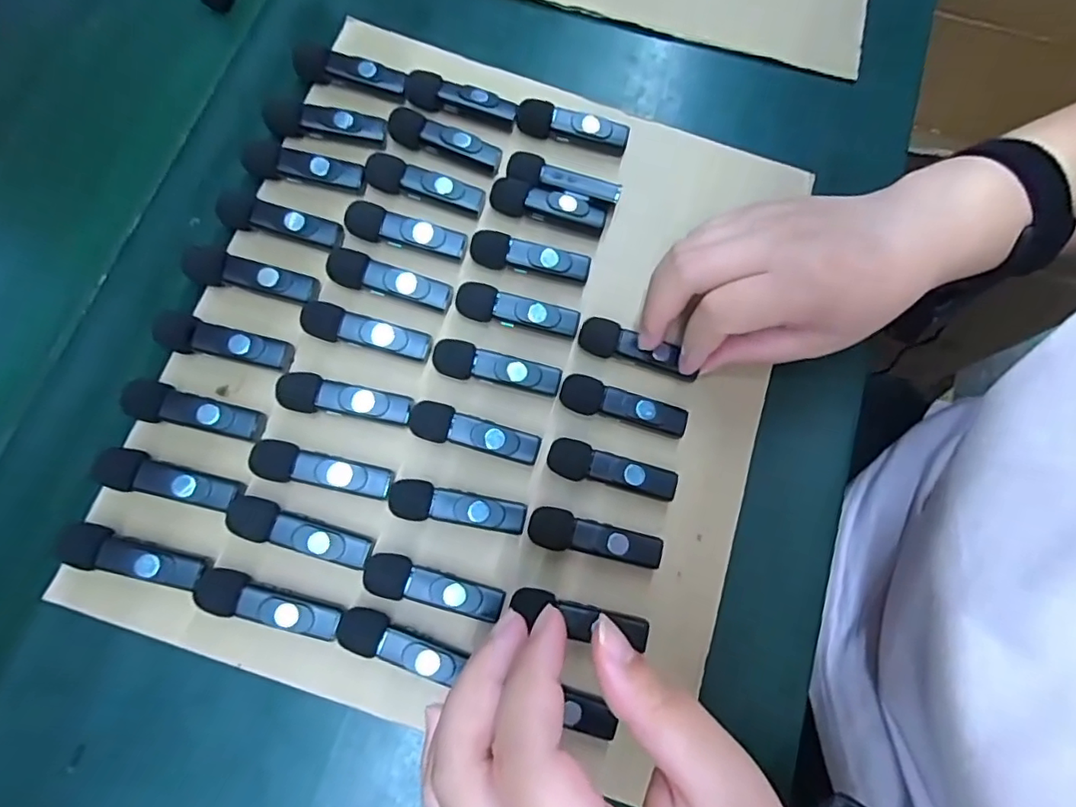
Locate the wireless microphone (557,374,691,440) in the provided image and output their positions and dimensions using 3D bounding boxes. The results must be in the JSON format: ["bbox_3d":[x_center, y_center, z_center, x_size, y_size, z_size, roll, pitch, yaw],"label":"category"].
[{"bbox_3d":[0.044,0.002,0.297,0.064,0.013,0.018,16,74,3],"label":"wireless microphone"}]

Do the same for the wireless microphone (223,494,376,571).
[{"bbox_3d":[-0.110,0.061,0.269,0.066,0.012,0.018,19,75,4],"label":"wireless microphone"}]

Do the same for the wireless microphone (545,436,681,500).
[{"bbox_3d":[0.037,0.034,0.288,0.064,0.011,0.018,17,74,3],"label":"wireless microphone"}]

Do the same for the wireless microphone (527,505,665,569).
[{"bbox_3d":[0.028,0.066,0.278,0.064,0.011,0.019,15,74,3],"label":"wireless microphone"}]

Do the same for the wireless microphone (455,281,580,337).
[{"bbox_3d":[-0.011,-0.048,0.303,0.063,0.011,0.017,13,74,2],"label":"wireless microphone"}]

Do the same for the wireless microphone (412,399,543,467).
[{"bbox_3d":[-0.031,0.015,0.287,0.064,0.012,0.018,16,74,3],"label":"wireless microphone"}]

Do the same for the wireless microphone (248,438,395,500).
[{"bbox_3d":[-0.103,0.033,0.276,0.065,0.013,0.018,14,74,3],"label":"wireless microphone"}]

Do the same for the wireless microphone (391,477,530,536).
[{"bbox_3d":[-0.038,0.050,0.278,0.064,0.011,0.019,11,74,2],"label":"wireless microphone"}]

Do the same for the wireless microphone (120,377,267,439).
[{"bbox_3d":[-0.164,0.004,0.279,0.063,0.017,0.019,13,74,2],"label":"wireless microphone"}]

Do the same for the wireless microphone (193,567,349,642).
[{"bbox_3d":[-0.120,0.090,0.259,0.063,0.012,0.018,17,74,3],"label":"wireless microphone"}]

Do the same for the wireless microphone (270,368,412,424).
[{"bbox_3d":[-0.095,-0.002,0.285,0.064,0.014,0.018,10,74,1],"label":"wireless microphone"}]

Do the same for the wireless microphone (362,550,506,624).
[{"bbox_3d":[-0.048,0.086,0.268,0.063,0.011,0.019,16,74,3],"label":"wireless microphone"}]

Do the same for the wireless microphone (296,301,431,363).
[{"bbox_3d":[-0.088,-0.035,0.294,0.064,0.016,0.017,17,74,3],"label":"wireless microphone"}]

